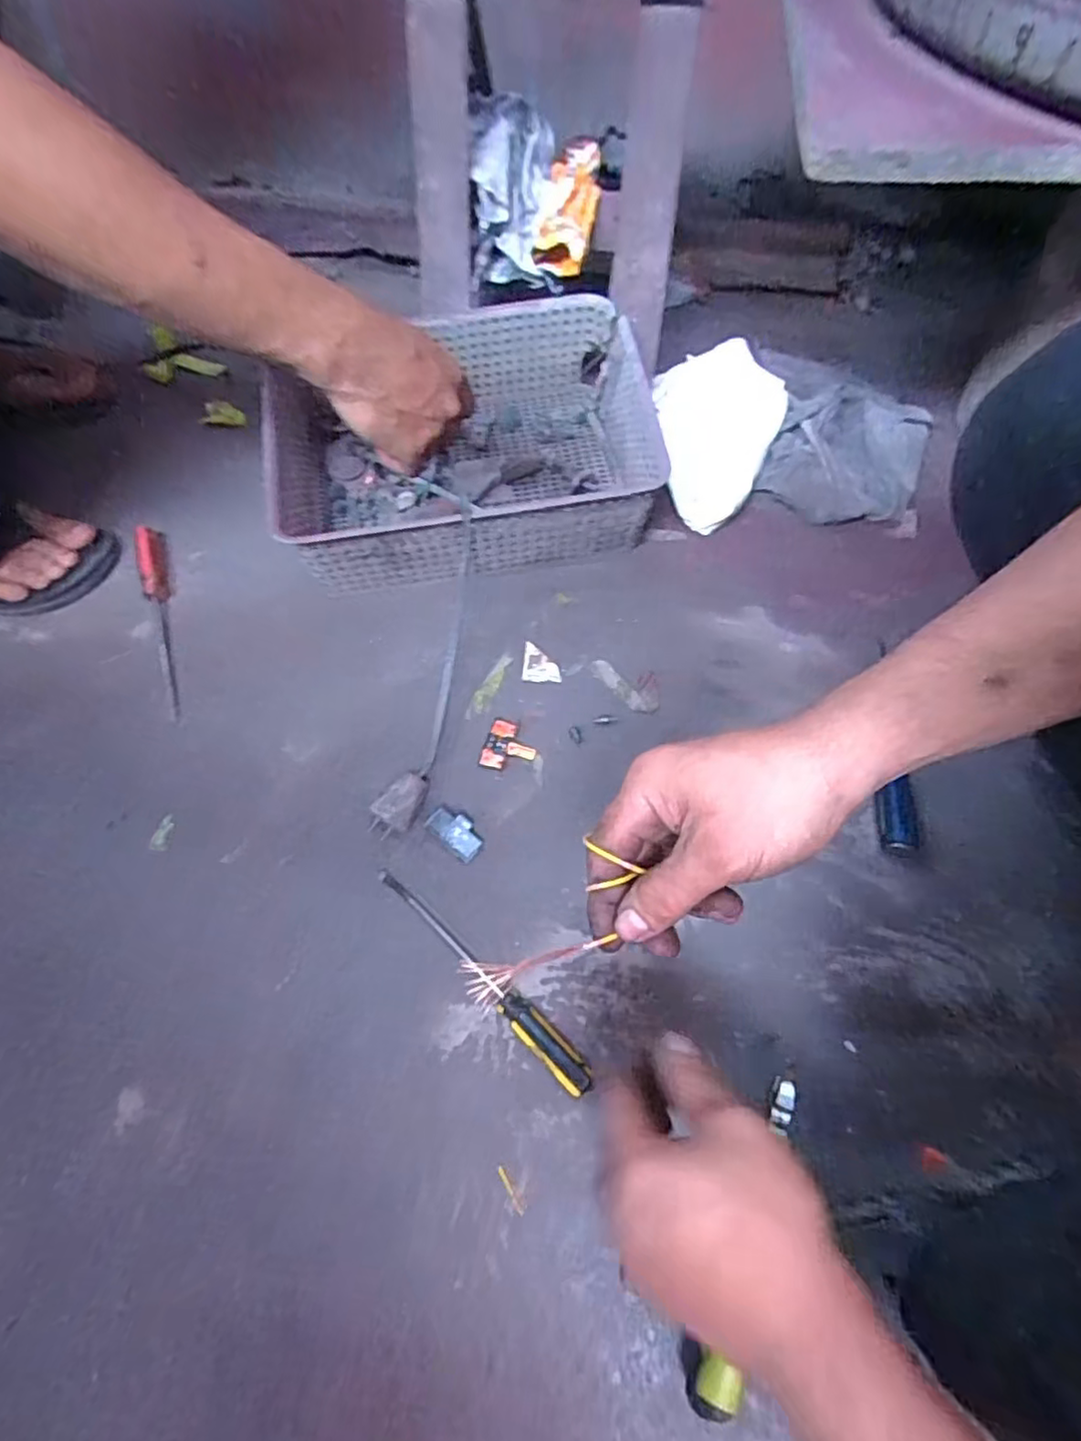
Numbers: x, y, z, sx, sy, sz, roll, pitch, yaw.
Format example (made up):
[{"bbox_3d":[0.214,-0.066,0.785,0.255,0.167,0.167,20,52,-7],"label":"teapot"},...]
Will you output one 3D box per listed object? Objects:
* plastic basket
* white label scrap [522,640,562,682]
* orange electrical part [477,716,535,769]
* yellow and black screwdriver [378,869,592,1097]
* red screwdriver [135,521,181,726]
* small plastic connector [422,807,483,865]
[{"bbox_3d":[-0.074,-0.268,0.658,0.360,0.094,0.265,-10,65,-4],"label":"plastic basket"},{"bbox_3d":[0.002,-0.055,0.611,0.035,0.004,0.037,4,65,2],"label":"white label scrap"},{"bbox_3d":[-0.026,0.021,0.568,0.044,0.004,0.047,13,66,7],"label":"orange electrical part"},{"bbox_3d":[-0.045,0.182,0.480,0.212,0.016,0.021,41,71,18],"label":"yellow and black screwdriver"},{"bbox_3d":[-0.369,-0.101,0.633,0.020,0.023,0.225,-16,66,-7],"label":"red screwdriver"},{"bbox_3d":[-0.068,0.089,0.534,0.049,0.007,0.028,38,70,17],"label":"small plastic connector"}]

